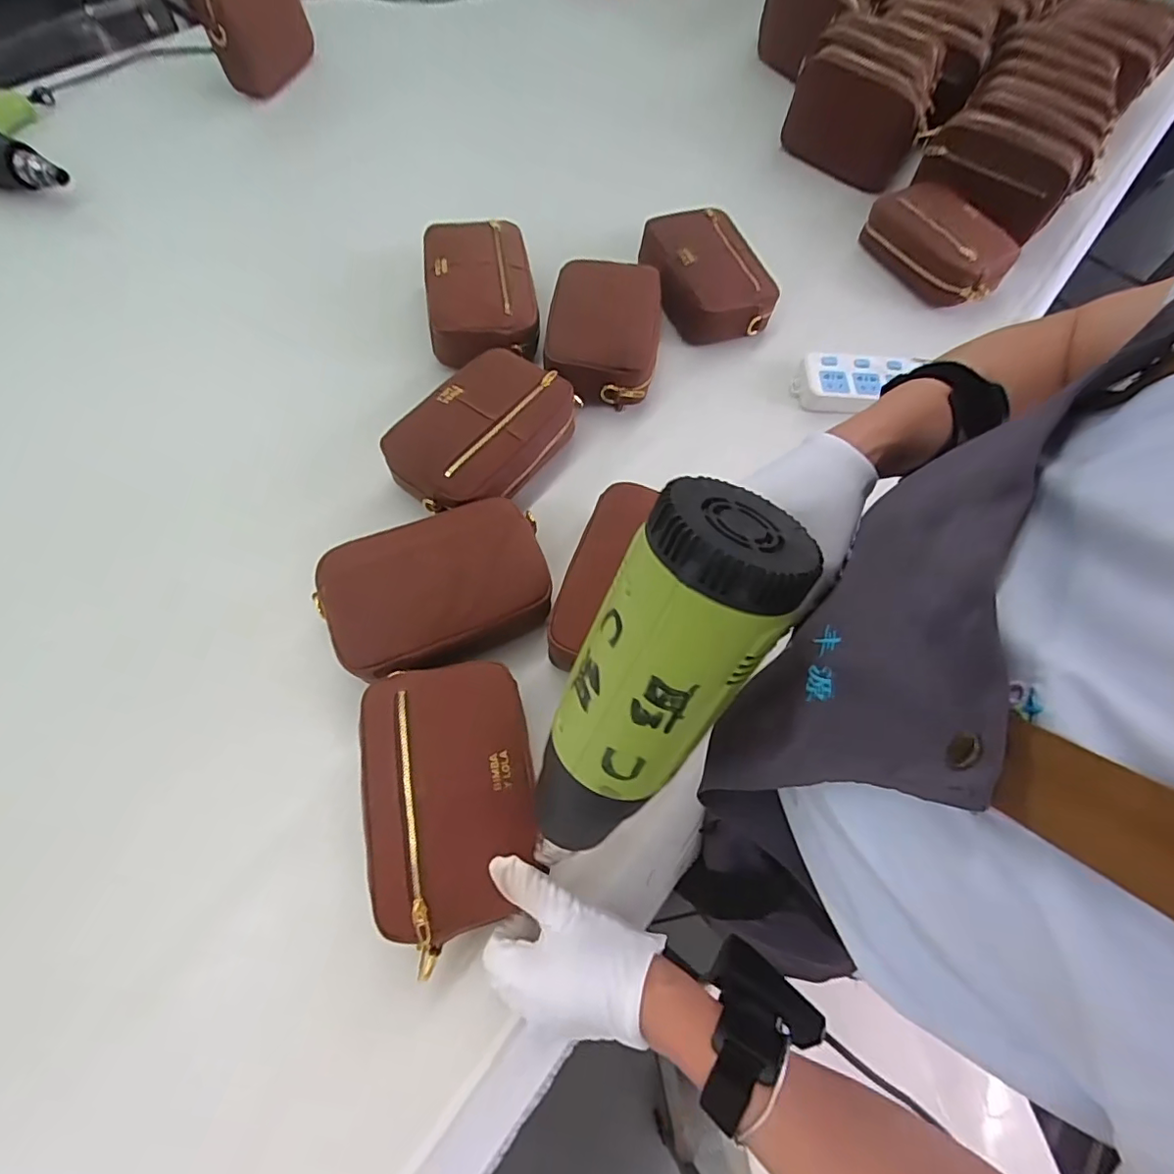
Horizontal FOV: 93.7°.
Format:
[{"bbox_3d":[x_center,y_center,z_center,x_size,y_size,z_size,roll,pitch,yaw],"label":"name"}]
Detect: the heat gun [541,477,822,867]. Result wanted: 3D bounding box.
[{"bbox_3d":[0.024,0.053,0.263,0.067,0.202,0.057,30,30,10],"label":"heat gun"}]

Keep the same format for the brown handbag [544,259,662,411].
[{"bbox_3d":[0.020,-0.306,0.654,0.128,0.060,0.184,8,64,0],"label":"brown handbag"}]

